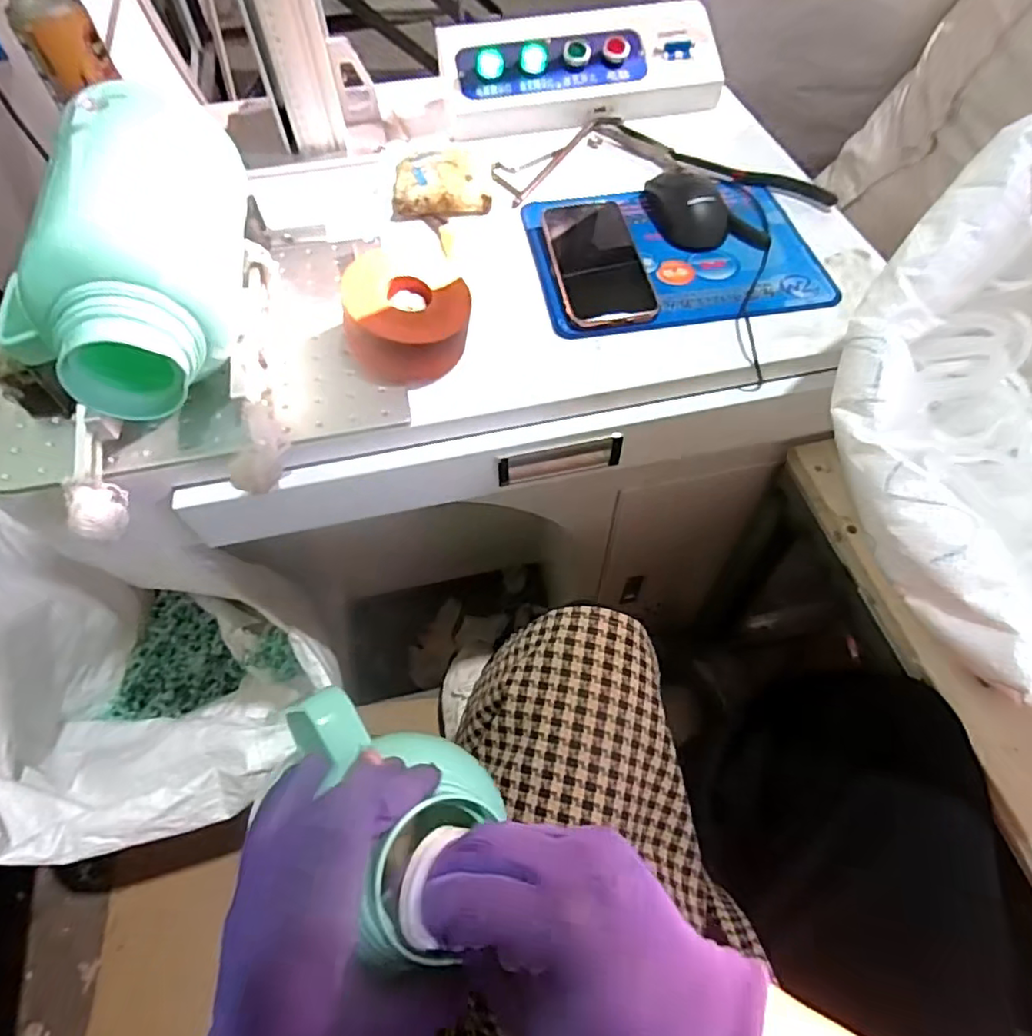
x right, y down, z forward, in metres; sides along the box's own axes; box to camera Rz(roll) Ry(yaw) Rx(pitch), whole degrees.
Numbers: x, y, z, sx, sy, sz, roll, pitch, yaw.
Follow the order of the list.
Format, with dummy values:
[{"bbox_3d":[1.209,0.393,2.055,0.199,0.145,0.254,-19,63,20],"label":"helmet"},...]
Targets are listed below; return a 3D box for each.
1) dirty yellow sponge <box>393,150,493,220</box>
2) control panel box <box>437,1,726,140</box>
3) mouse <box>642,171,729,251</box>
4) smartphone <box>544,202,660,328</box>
[{"bbox_3d":[-0.081,-0.344,0.622,0.095,0.027,0.091,-9,58,-4],"label":"dirty yellow sponge"},{"bbox_3d":[0.074,-0.521,0.702,0.320,0.076,0.124,-9,58,-4],"label":"control panel box"},{"bbox_3d":[0.166,-0.309,0.582,0.072,0.037,0.106,-2,58,1],"label":"mouse"},{"bbox_3d":[0.073,-0.239,0.552,0.078,0.010,0.163,-8,62,-3],"label":"smartphone"}]

